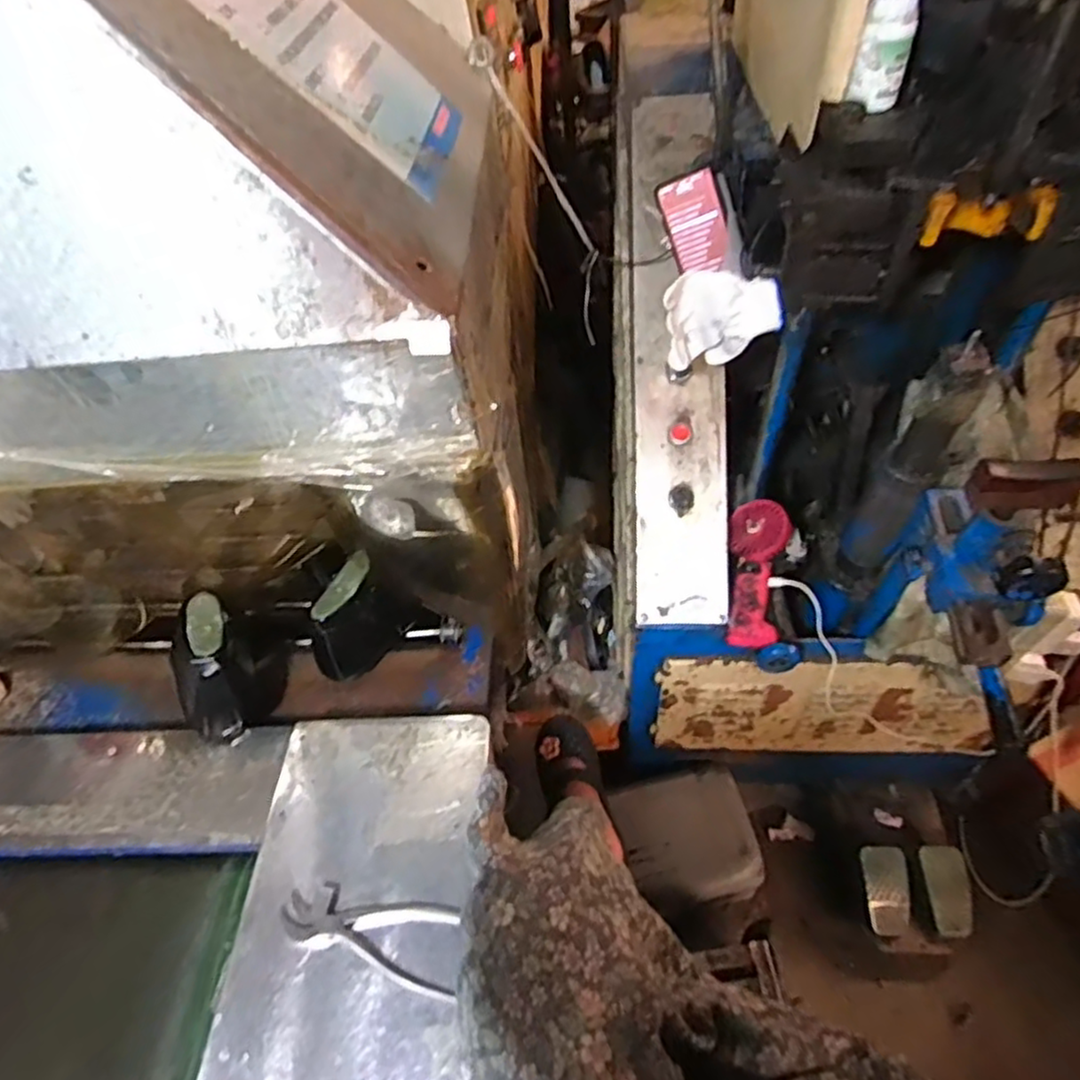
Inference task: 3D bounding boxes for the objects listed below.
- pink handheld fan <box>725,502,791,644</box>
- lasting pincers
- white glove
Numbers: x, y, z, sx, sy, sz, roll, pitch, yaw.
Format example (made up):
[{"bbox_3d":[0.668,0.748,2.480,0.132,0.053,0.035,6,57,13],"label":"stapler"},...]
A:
[{"bbox_3d":[0.305,0.042,0.992,0.080,0.052,0.214,7,66,12],"label":"pink handheld fan"},{"bbox_3d":[-0.154,0.359,0.641,0.172,0.013,0.069,7,51,11],"label":"lasting pincers"},{"bbox_3d":[0.207,-0.251,0.819,0.129,0.124,0.060,-3,50,3],"label":"white glove"}]

